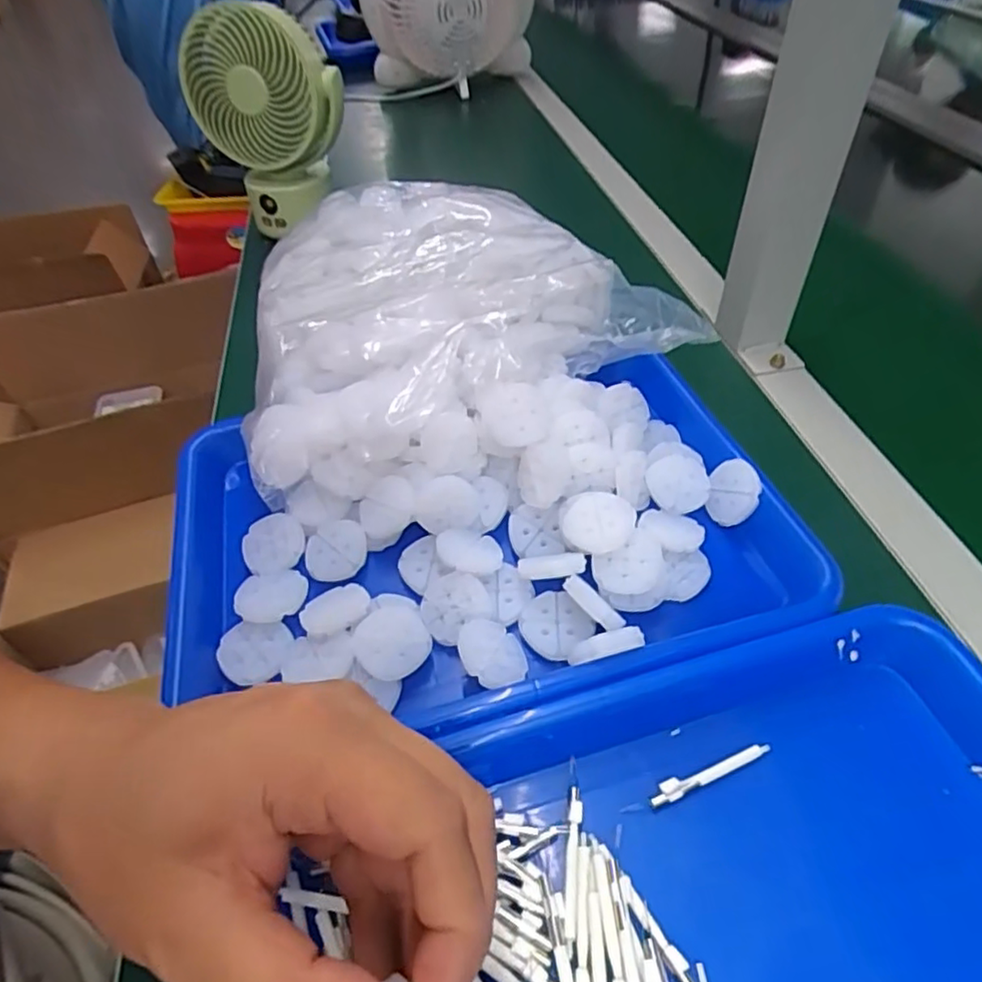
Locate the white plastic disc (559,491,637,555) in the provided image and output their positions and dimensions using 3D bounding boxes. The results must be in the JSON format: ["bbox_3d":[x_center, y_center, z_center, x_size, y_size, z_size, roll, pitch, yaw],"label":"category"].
[{"bbox_3d":[0.057,0.015,0.342,0.039,0.008,0.039,-2,48,2],"label":"white plastic disc"}]

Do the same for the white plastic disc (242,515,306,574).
[{"bbox_3d":[-0.125,0.031,0.364,0.035,0.011,0.035,-2,48,2],"label":"white plastic disc"}]

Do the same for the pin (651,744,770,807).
[{"bbox_3d":[0.096,0.123,0.277,0.058,0.005,0.008,-16,49,-11],"label":"pin"}]

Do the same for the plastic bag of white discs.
[{"bbox_3d":[-0.062,-0.145,0.465,0.244,0.093,0.336,-15,49,-10],"label":"plastic bag of white discs"}]

